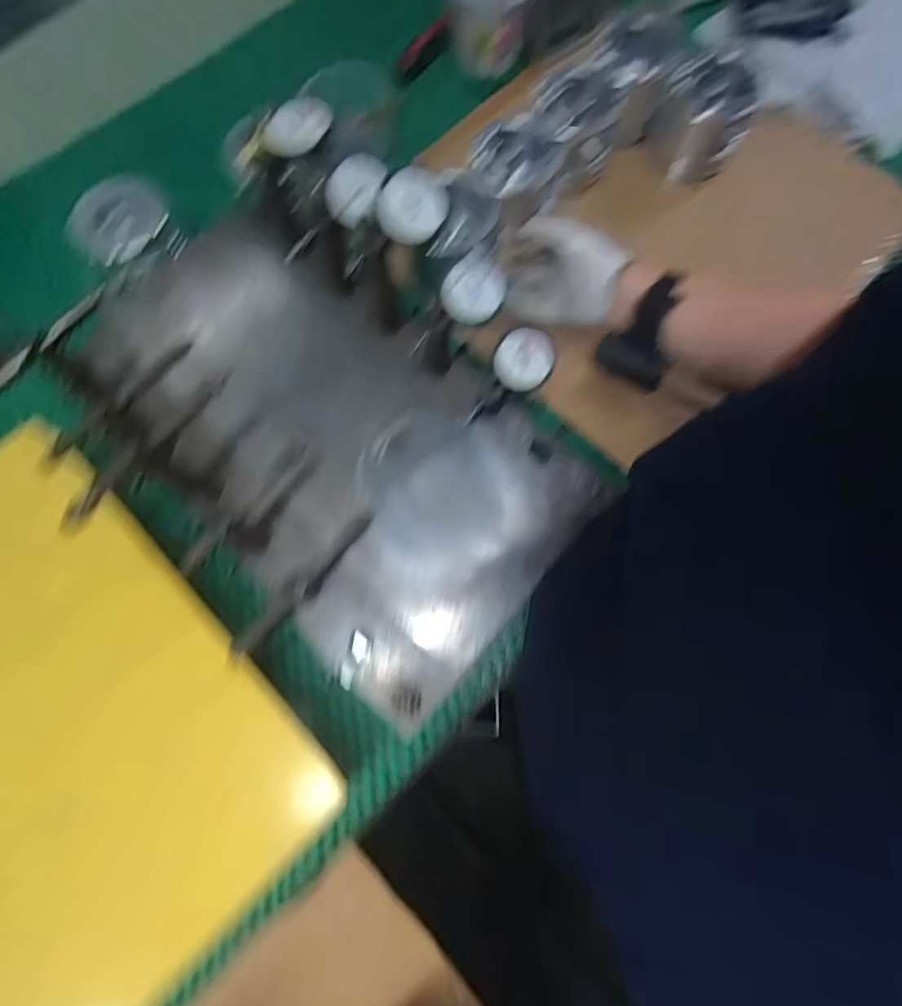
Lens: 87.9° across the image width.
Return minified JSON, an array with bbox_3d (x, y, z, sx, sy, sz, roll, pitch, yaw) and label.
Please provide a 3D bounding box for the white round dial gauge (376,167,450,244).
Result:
[{"bbox_3d":[-0.029,-0.223,0.352,0.045,0.025,0.057,40,83,-31],"label":"white round dial gauge"}]

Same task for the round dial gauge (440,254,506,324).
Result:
[{"bbox_3d":[0.016,-0.175,0.389,0.055,0.025,0.055,0,91,-19],"label":"round dial gauge"}]

